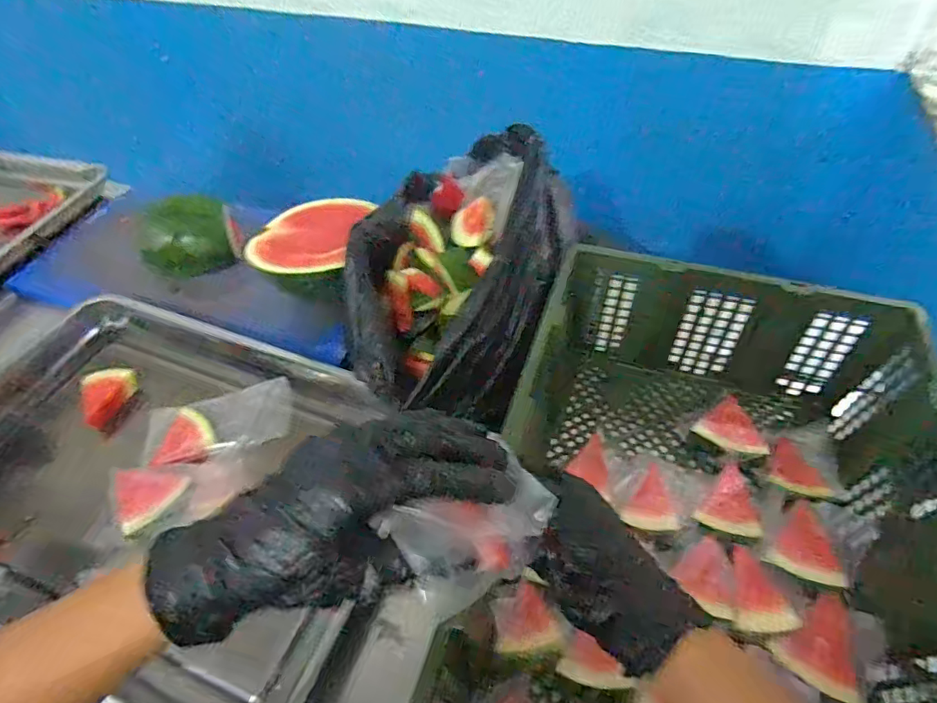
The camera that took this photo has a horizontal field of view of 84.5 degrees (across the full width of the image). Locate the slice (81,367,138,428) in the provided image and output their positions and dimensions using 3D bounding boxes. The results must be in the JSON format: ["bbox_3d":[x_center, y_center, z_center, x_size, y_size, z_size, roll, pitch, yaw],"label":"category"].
[{"bbox_3d":[-0.485,0.059,0.693,0.043,0.061,0.085,8,51,9],"label":"slice"}]

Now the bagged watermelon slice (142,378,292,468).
[{"bbox_3d":[-0.320,0.092,0.655,0.182,0.030,0.081,-14,51,-8],"label":"bagged watermelon slice"}]

